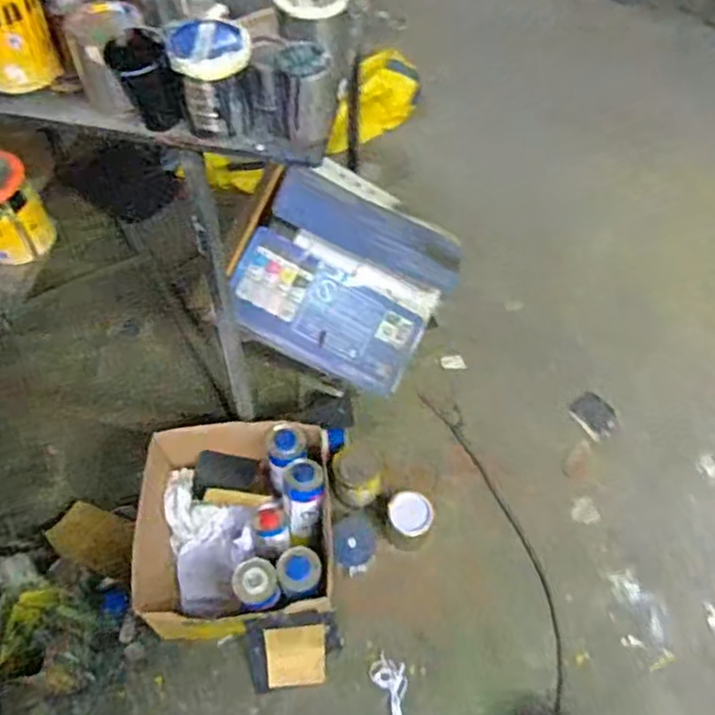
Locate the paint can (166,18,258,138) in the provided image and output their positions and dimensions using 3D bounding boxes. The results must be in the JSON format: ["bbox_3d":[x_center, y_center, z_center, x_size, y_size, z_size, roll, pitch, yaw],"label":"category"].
[{"bbox_3d":[-0.183,-0.359,0.880,0.098,0.108,0.095,0,56,0],"label":"paint can"}]

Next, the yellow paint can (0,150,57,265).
[{"bbox_3d":[-0.527,-0.217,1.015,0.109,0.142,0.099,-31,62,-19],"label":"yellow paint can"}]

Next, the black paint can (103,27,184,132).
[{"bbox_3d":[-0.268,-0.345,0.872,0.068,0.110,0.063,0,56,0],"label":"black paint can"}]

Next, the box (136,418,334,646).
[{"bbox_3d":[-0.254,0.356,1.426,0.392,0.195,0.438,-3,56,-2],"label":"box"}]

